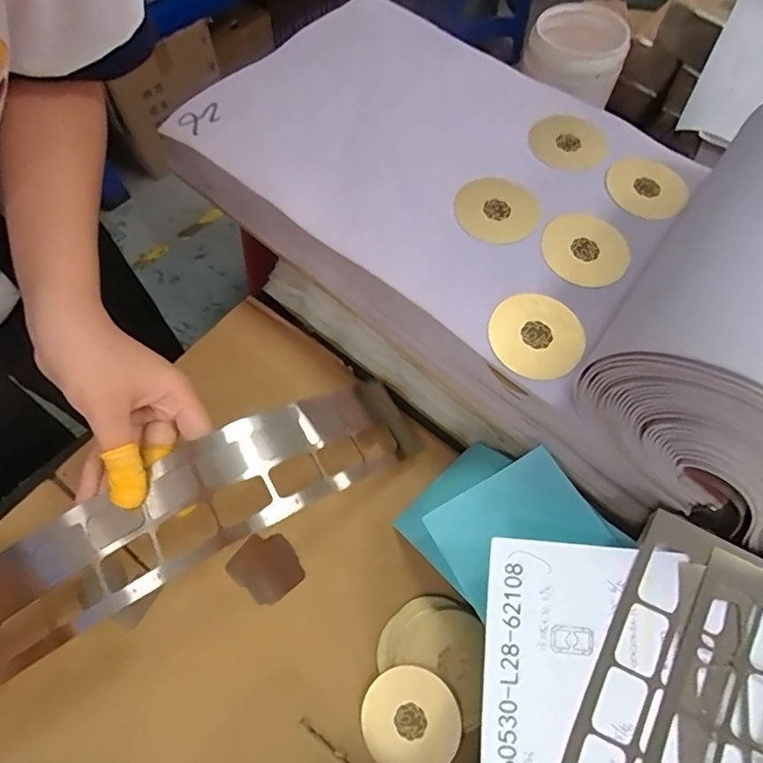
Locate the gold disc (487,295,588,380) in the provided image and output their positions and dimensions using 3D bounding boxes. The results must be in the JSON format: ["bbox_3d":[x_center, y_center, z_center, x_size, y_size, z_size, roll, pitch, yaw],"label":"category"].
[{"bbox_3d":[0.097,-0.029,0.308,0.055,0.005,0.058,0,72,-1],"label":"gold disc"}]

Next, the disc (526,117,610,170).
[{"bbox_3d":[0.148,-0.187,0.385,0.061,0.009,0.053,-11,67,-7],"label":"disc"}]

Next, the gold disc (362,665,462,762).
[{"bbox_3d":[0.018,0.211,0.304,0.058,0.004,0.059,-2,77,10],"label":"gold disc"}]

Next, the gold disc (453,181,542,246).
[{"bbox_3d":[0.081,-0.121,0.349,0.059,0.006,0.052,28,68,10],"label":"gold disc"}]

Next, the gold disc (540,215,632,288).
[{"bbox_3d":[0.139,-0.092,0.336,0.057,0.004,0.058,1,66,-2],"label":"gold disc"}]

